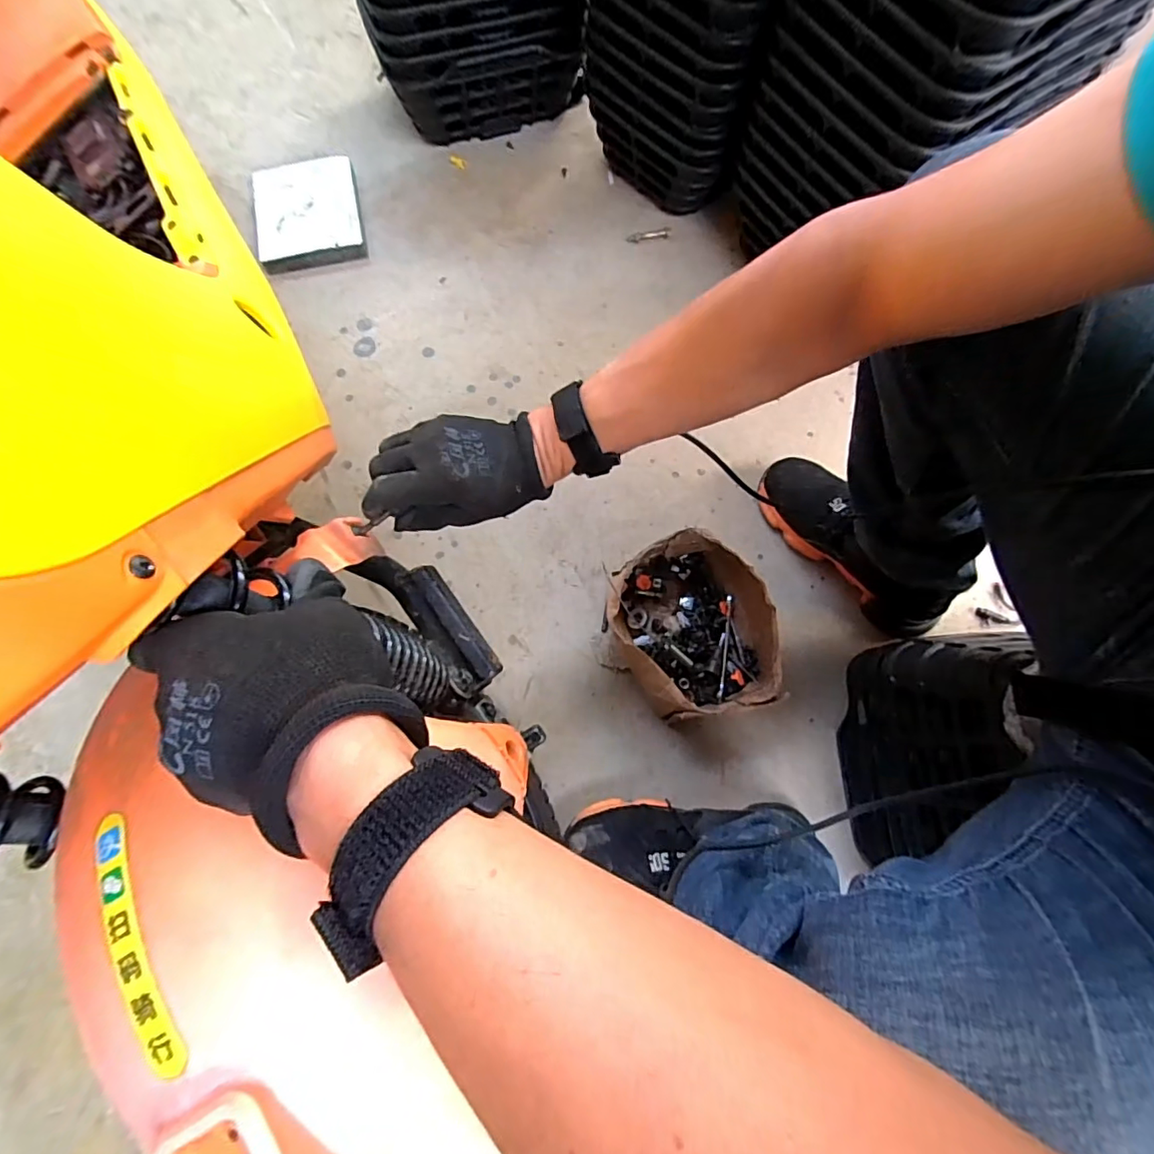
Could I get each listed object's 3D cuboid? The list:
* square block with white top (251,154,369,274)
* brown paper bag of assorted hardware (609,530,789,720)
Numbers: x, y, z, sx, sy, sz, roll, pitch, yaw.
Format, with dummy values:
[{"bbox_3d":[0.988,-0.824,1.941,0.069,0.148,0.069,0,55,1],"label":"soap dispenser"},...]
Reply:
[{"bbox_3d":[-0.428,-0.580,0.841,0.161,0.027,0.209,-14,74,-4],"label":"square block with white top"},{"bbox_3d":[0.135,0.061,0.621,0.170,0.094,0.200,-28,76,-8],"label":"brown paper bag of assorted hardware"}]

